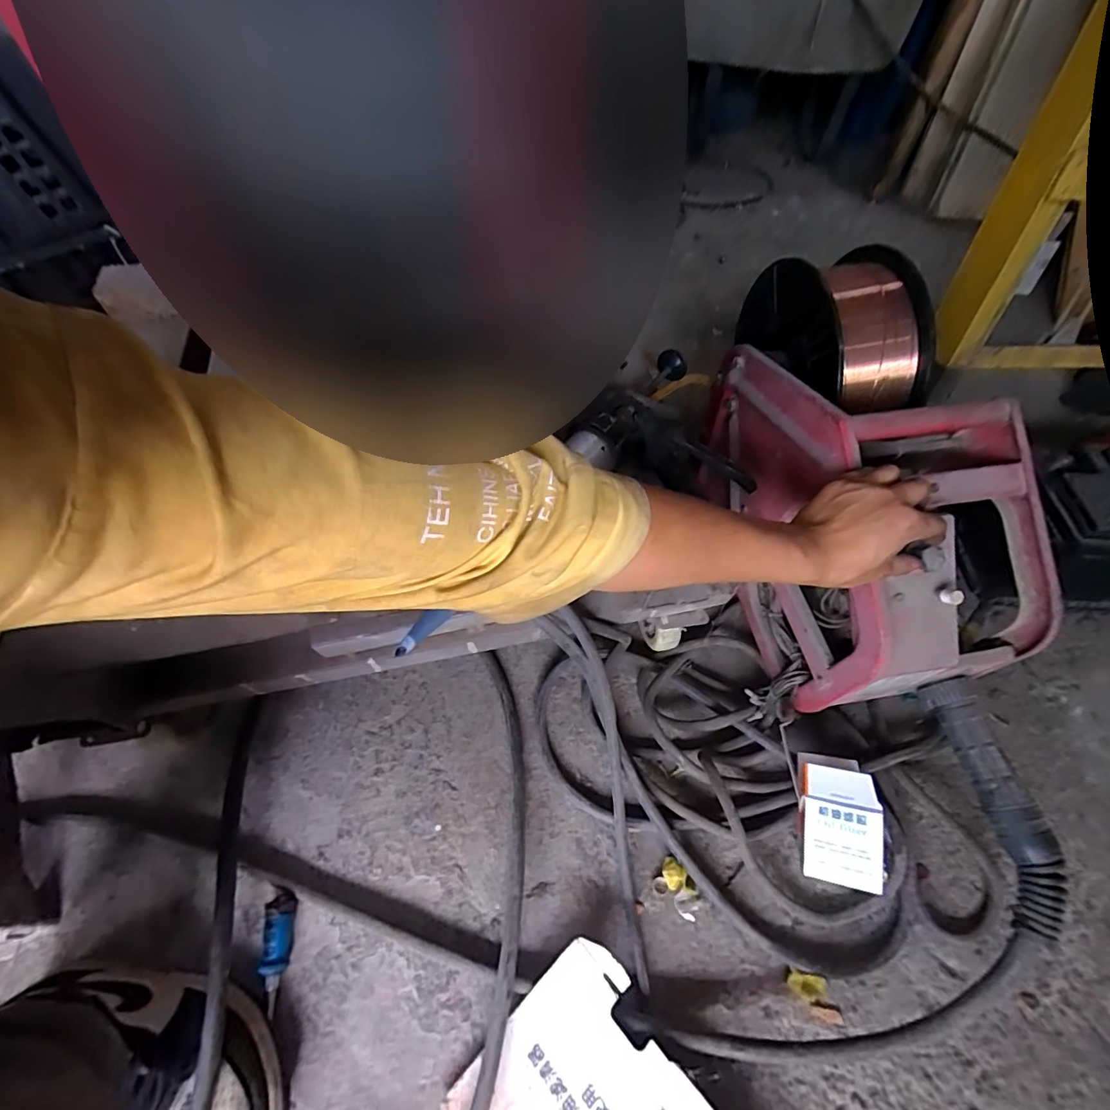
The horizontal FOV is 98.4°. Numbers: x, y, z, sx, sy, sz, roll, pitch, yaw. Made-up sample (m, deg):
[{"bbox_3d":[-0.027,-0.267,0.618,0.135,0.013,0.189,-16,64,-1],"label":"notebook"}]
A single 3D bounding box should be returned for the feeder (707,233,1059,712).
[{"bbox_3d":[0.341,-0.101,0.567,0.201,0.251,0.513,-5,77,-5],"label":"feeder"}]

